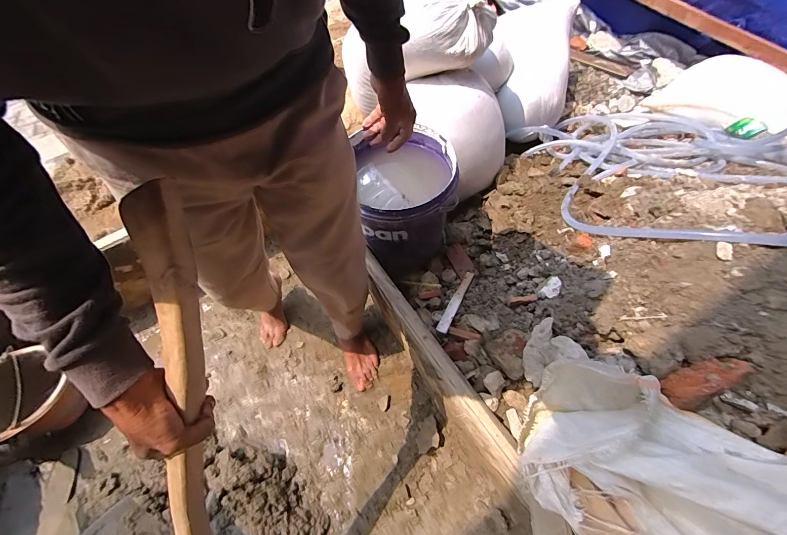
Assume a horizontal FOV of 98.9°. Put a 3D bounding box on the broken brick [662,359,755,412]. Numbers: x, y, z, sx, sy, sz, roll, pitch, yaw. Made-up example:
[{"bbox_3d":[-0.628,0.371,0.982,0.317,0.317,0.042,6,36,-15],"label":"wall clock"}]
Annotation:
[{"bbox_3d":[0.458,0.166,0.497,0.114,0.034,0.046,-29,60,4],"label":"broken brick"}]

